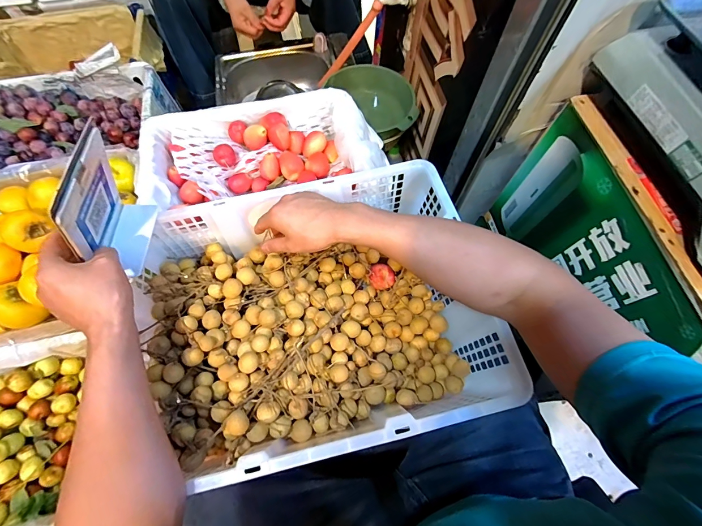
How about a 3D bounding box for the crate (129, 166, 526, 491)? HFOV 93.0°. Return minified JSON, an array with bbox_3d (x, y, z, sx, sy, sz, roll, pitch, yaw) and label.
[{"bbox_3d":[-0.059,0.069,0.469,0.441,0.132,0.345,-12,67,-7],"label":"crate"}]

